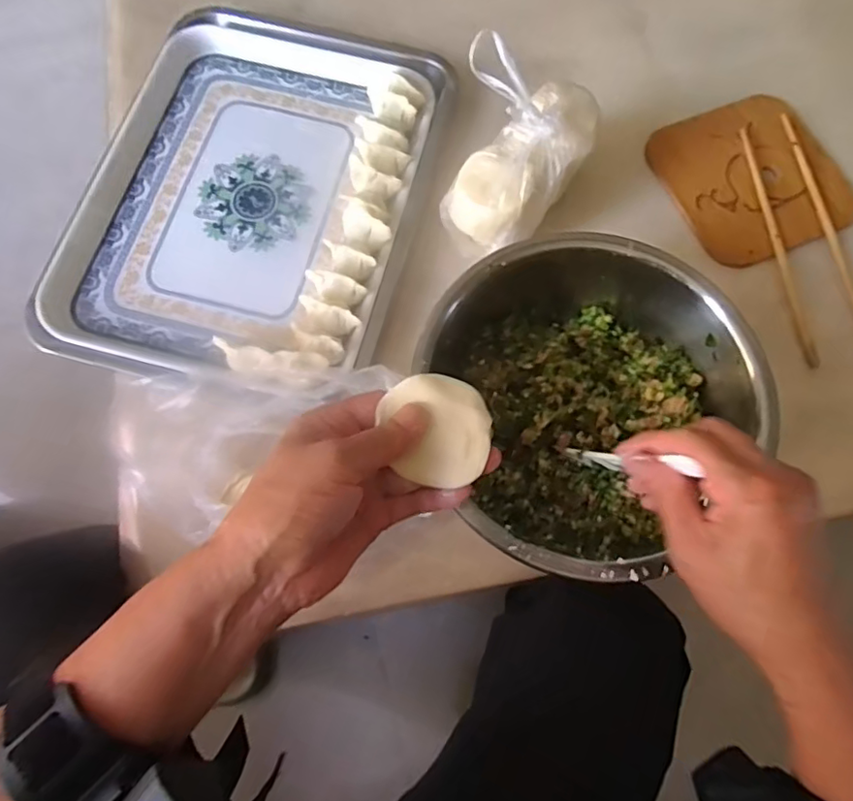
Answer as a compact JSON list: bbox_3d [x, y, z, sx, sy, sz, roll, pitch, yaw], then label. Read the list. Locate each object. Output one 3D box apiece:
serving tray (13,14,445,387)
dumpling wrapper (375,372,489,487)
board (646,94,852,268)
[{"bbox_3d":[-0.149,-0.199,0.522,0.287,0.040,0.399,13,73,5],"label":"serving tray"},{"bbox_3d":[0.005,0.014,0.303,0.056,0.012,0.053,17,75,3],"label":"dumpling wrapper"},{"bbox_3d":[0.303,-0.210,0.543,0.148,0.014,0.160,-22,77,-7],"label":"board"}]

